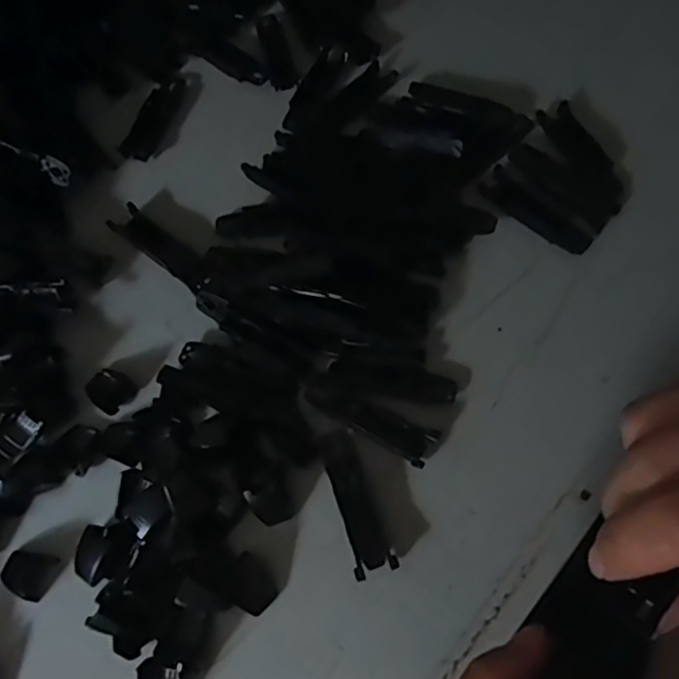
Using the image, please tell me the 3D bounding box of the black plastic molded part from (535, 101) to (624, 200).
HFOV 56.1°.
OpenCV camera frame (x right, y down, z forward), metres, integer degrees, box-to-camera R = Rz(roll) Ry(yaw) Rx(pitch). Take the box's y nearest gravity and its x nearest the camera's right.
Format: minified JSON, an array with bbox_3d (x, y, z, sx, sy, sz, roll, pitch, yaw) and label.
[{"bbox_3d":[0.133,-0.103,0.347,0.021,0.005,0.066,-23,67,-7],"label":"black plastic molded part"}]

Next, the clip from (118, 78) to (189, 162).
[{"bbox_3d":[-0.110,-0.135,0.382,0.018,0.007,0.065,14,68,9],"label":"clip"}]

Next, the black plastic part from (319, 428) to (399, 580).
[{"bbox_3d":[0.006,0.071,0.281,0.016,0.009,0.064,-17,67,-5],"label":"black plastic part"}]

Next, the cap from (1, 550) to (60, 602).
[{"bbox_3d":[-0.137,0.102,0.278,0.023,0.007,0.018,16,68,10],"label":"cap"}]

